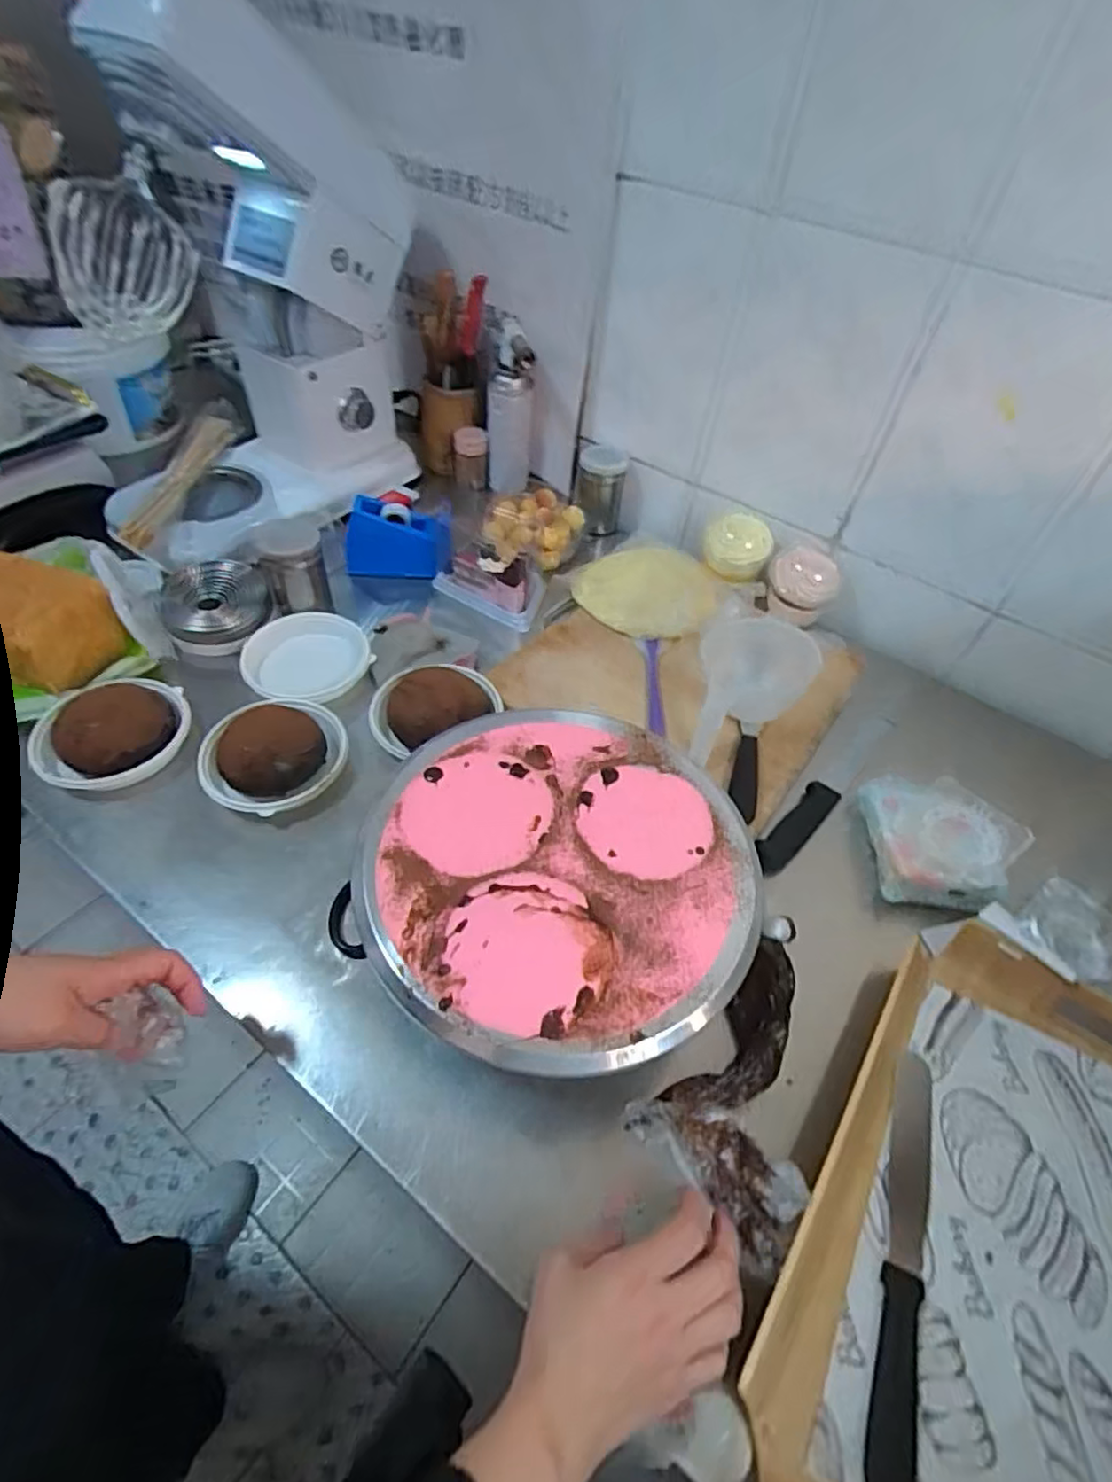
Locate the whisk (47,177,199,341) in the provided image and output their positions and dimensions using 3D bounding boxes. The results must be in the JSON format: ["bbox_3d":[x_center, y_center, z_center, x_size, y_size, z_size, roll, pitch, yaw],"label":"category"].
[{"bbox_3d":[-0.456,-0.515,0.700,0.129,0.125,0.111,-13,55,-13],"label":"whisk"}]

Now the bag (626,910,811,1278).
[{"bbox_3d":[0.133,0.239,0.502,0.111,0.047,0.235,19,51,11],"label":"bag"}]

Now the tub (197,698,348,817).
[{"bbox_3d":[-0.280,0.008,0.656,0.134,0.041,0.122,3,49,-4],"label":"tub"}]

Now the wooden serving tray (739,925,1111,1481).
[{"bbox_3d":[0.343,0.370,0.434,0.335,0.043,0.440,33,54,20],"label":"wooden serving tray"}]

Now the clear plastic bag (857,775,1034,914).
[{"bbox_3d":[0.378,0.098,0.652,0.131,0.050,0.134,8,49,0],"label":"clear plastic bag"}]

